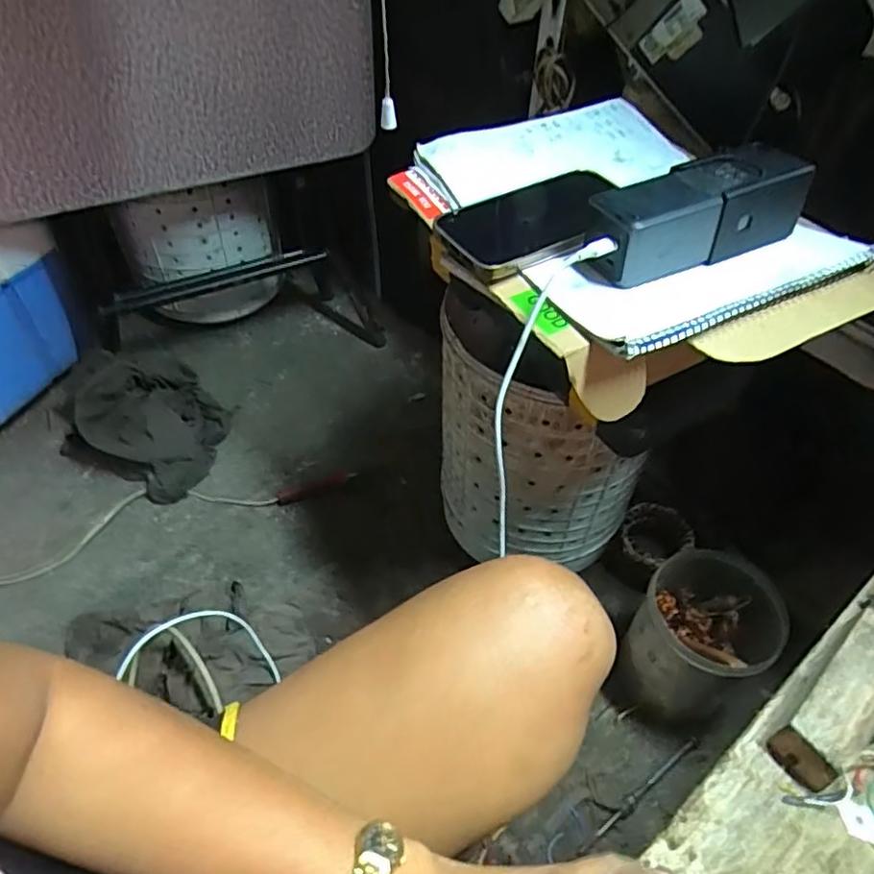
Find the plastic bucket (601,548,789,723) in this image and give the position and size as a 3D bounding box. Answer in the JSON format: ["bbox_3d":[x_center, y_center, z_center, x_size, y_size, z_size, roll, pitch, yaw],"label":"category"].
[{"bbox_3d":[0.290,0.235,0.719,0.125,0.166,0.149,18,51,14],"label":"plastic bucket"}]

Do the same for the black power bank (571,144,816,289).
[{"bbox_3d":[0.179,-0.162,0.448,0.177,0.056,0.059,-18,52,-16],"label":"black power bank"}]

